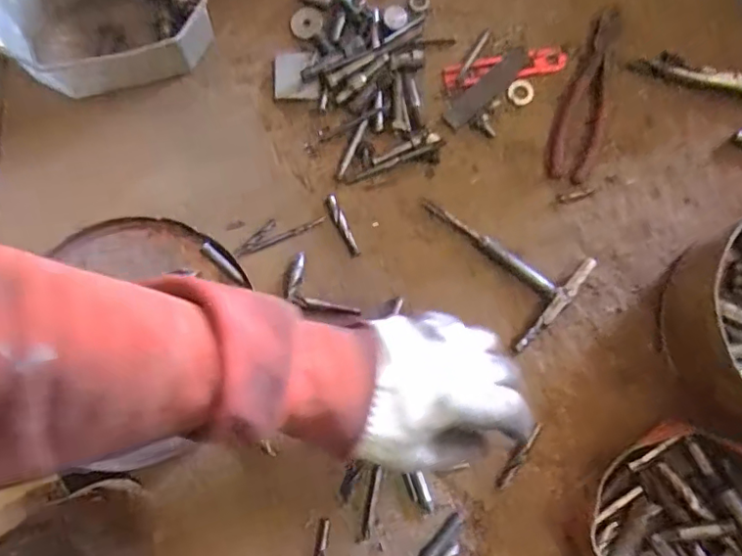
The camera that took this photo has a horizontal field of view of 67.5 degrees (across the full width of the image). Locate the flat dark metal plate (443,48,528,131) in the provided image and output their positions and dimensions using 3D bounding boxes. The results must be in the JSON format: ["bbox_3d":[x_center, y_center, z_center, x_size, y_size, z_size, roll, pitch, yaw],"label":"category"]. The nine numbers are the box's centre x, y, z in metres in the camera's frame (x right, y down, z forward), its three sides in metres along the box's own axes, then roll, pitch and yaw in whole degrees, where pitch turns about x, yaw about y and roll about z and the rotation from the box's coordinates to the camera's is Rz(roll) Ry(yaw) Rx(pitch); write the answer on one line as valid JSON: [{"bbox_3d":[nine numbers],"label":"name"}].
[{"bbox_3d":[0.107,-0.172,0.505,0.094,0.004,0.023,-42,82,-4],"label":"flat dark metal plate"}]

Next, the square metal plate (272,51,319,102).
[{"bbox_3d":[-0.071,-0.189,0.521,0.041,0.006,0.044,-3,92,0],"label":"square metal plate"}]

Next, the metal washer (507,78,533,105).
[{"bbox_3d":[0.138,-0.171,0.509,0.022,0.004,0.024,24,83,6],"label":"metal washer"}]

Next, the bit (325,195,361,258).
[{"bbox_3d":[-0.025,-0.046,0.492,0.011,0.011,0.057,-26,81,-2],"label":"bit"}]

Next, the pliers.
[{"bbox_3d":[0.191,-0.164,0.496,0.040,0.015,0.161,15,82,5],"label":"pliers"}]

